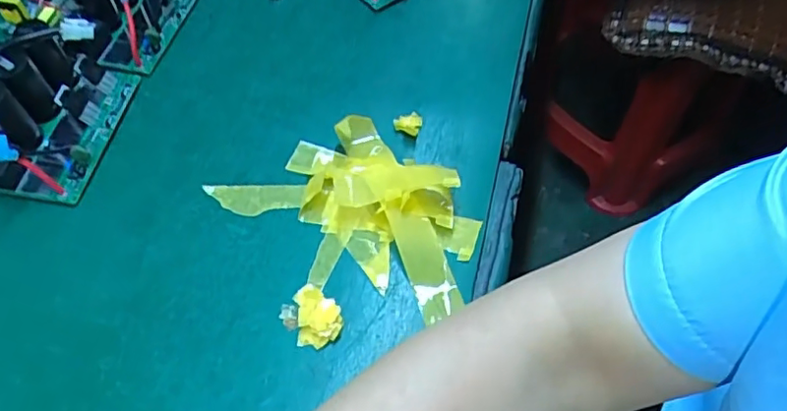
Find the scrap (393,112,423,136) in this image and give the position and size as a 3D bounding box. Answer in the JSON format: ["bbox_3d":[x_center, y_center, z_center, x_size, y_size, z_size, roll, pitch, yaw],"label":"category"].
[{"bbox_3d":[0.013,-0.063,0.464,0.021,0.008,0.020,0,58,0],"label":"scrap"}]

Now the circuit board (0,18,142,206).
[{"bbox_3d":[-0.274,-0.073,0.436,0.130,0.062,0.118,8,58,5],"label":"circuit board"}]

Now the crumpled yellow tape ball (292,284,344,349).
[{"bbox_3d":[-0.048,0.066,0.378,0.028,0.018,0.041,-9,59,-6],"label":"crumpled yellow tape ball"}]

